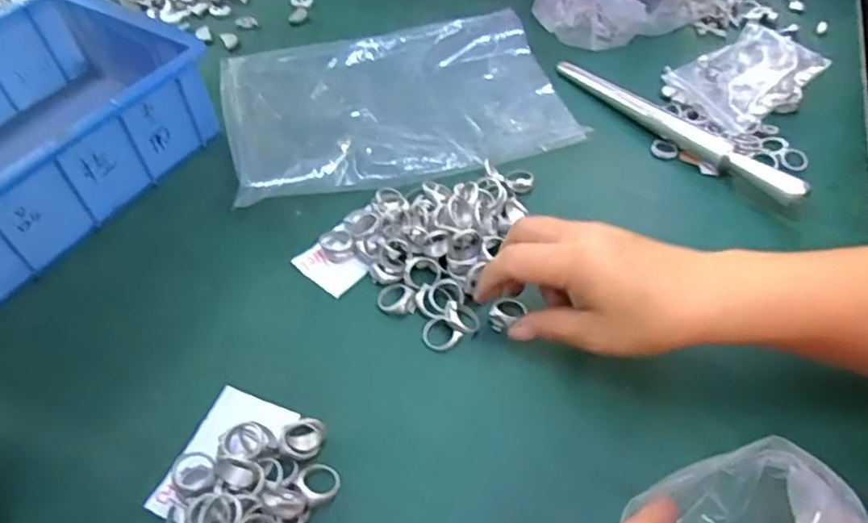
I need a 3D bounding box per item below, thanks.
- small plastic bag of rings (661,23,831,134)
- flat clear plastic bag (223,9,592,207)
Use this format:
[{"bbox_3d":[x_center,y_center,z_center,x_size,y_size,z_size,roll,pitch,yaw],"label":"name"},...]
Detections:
[{"bbox_3d":[0.268,-0.158,0.531,0.117,0.021,0.086,-28,54,-17],"label":"small plastic bag of rings"},{"bbox_3d":[-0.037,-0.146,0.555,0.285,0.021,0.213,-12,51,-8],"label":"flat clear plastic bag"}]

